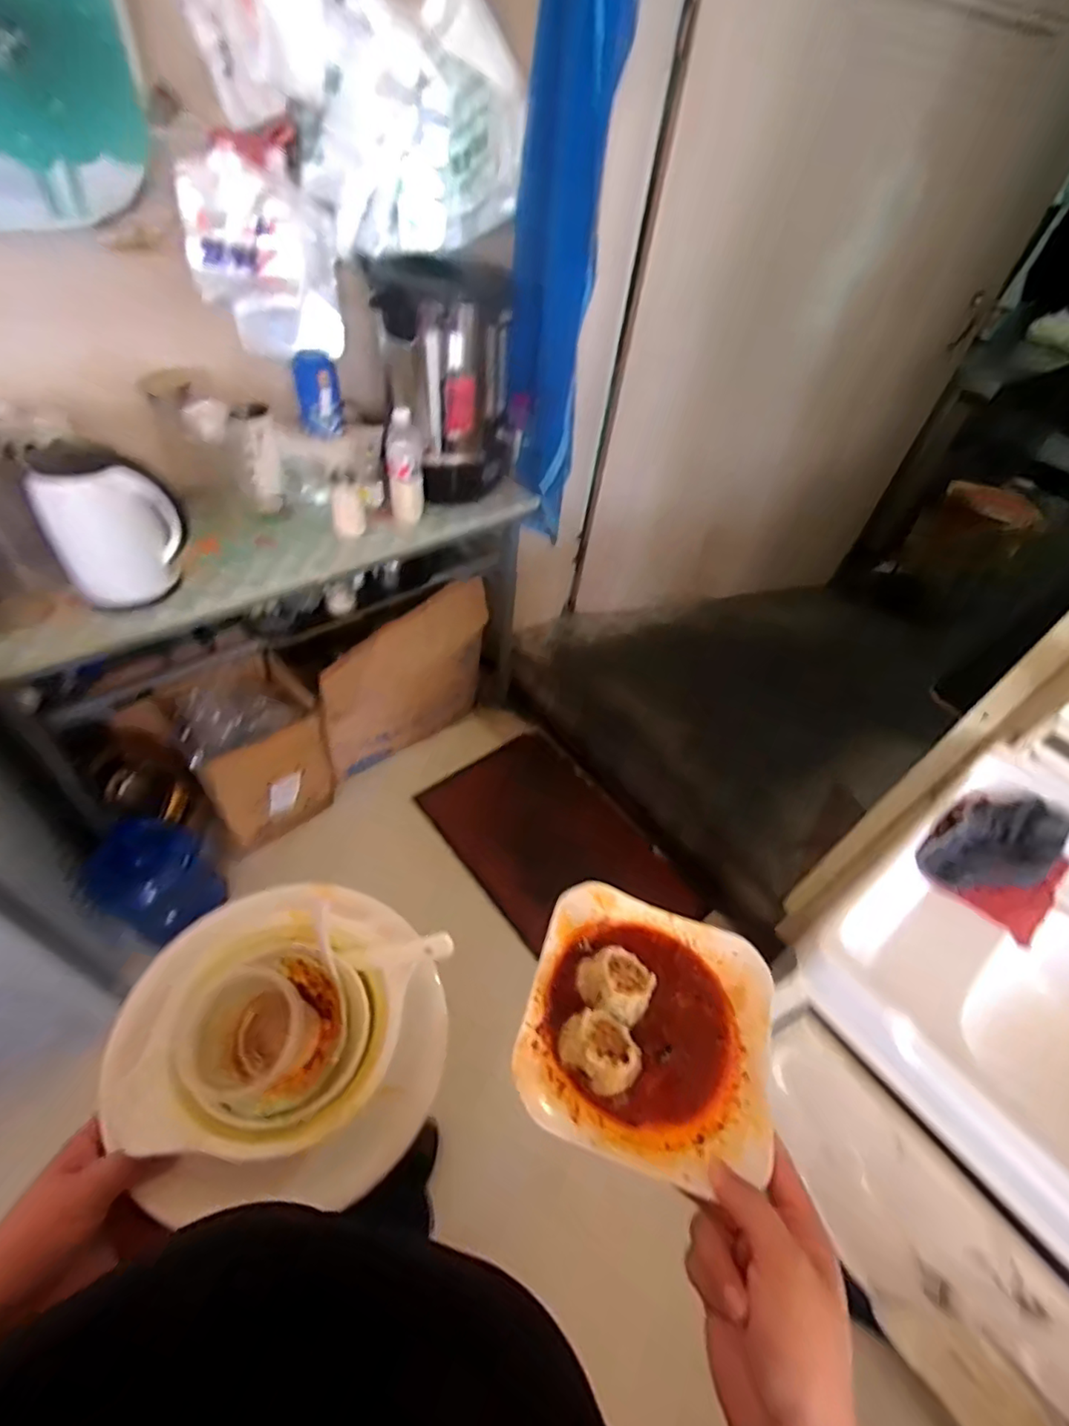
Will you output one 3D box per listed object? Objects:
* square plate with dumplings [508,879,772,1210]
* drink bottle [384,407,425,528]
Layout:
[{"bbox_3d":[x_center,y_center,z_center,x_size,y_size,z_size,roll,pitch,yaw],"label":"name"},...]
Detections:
[{"bbox_3d":[0.081,0.208,0.393,0.163,0.047,0.166,15,49,8],"label":"square plate with dumplings"},{"bbox_3d":[-0.287,-0.546,1.284,0.081,0.233,0.061,-4,49,-10],"label":"drink bottle"}]

